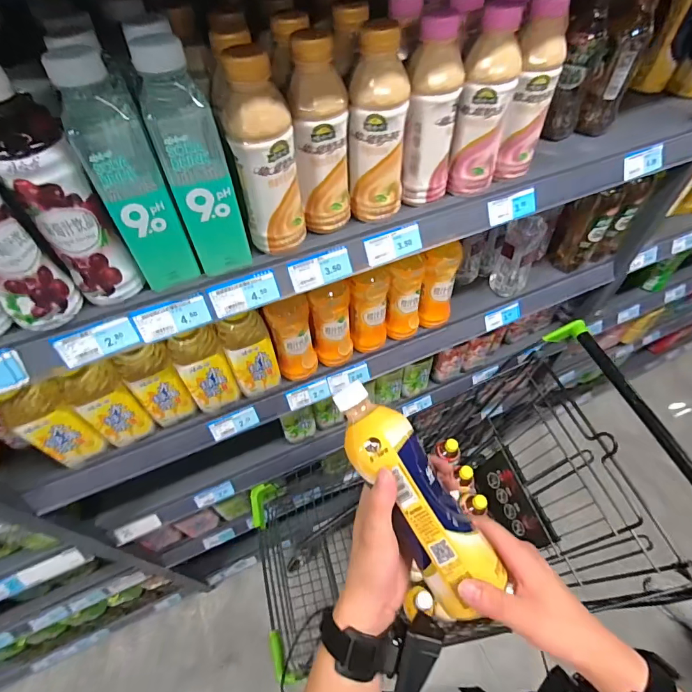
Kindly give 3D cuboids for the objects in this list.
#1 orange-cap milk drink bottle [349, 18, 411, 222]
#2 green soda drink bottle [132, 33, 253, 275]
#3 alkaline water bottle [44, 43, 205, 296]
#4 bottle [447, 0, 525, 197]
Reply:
[{"bbox_3d":[0.036,-0.235,0.446,0.062,0.186,0.052,4,54,4],"label":"orange-cap milk drink bottle"},{"bbox_3d":[-0.141,-0.167,0.395,0.060,0.203,0.051,-15,55,-9],"label":"green soda drink bottle"},{"bbox_3d":[-0.199,-0.149,0.380,0.059,0.201,0.052,-26,57,-16],"label":"alkaline water bottle"},{"bbox_3d":[0.167,-0.280,0.482,0.062,0.186,0.056,16,56,13],"label":"bottle"}]

